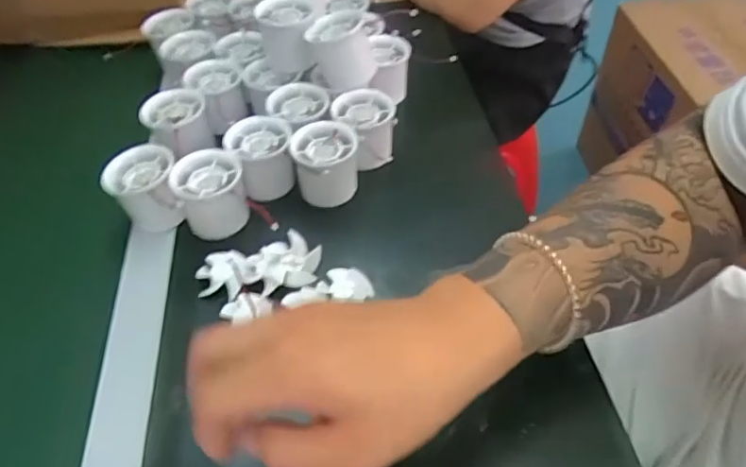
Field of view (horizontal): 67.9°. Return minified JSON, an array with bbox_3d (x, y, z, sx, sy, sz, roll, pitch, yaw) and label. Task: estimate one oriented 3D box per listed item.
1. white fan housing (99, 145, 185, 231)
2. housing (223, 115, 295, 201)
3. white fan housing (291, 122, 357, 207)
[{"bbox_3d":[-0.186,-0.032,0.464,0.056,0.062,0.049,-26,53,-18],"label":"white fan housing"},{"bbox_3d":[-0.099,-0.067,0.496,0.057,0.050,0.058,-11,50,-6],"label":"housing"},{"bbox_3d":[-0.041,-0.056,0.491,0.054,0.064,0.059,-2,50,1],"label":"white fan housing"}]

